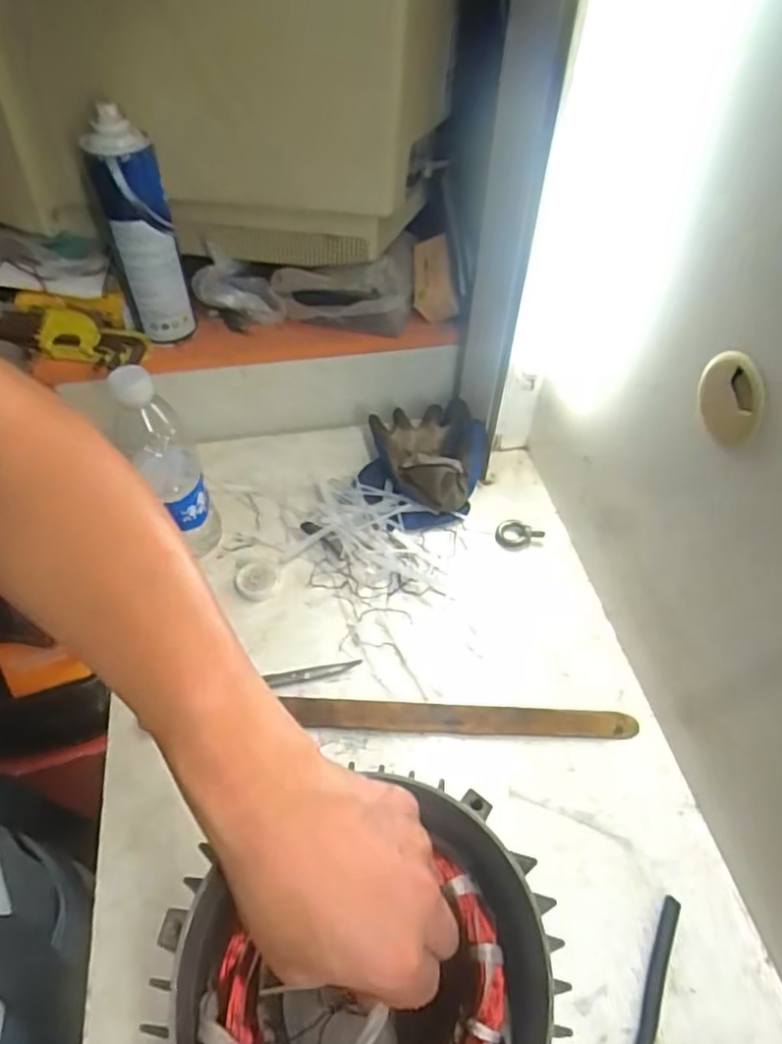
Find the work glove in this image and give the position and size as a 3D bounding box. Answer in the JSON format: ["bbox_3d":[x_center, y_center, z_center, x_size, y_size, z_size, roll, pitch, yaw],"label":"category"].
[{"bbox_3d":[0.036,-0.076,0.717,0.135,0.063,0.184,9,50,6],"label":"work glove"}]

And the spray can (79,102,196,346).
[{"bbox_3d":[-0.247,-0.284,0.636,0.061,0.210,0.071,-19,52,-16],"label":"spray can"}]

